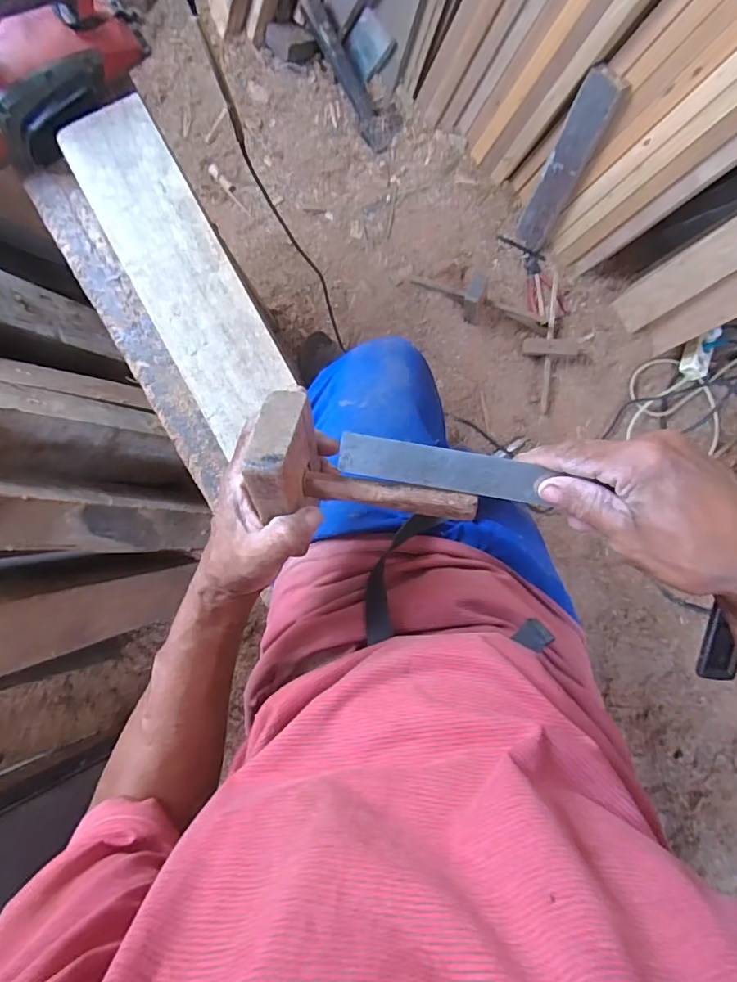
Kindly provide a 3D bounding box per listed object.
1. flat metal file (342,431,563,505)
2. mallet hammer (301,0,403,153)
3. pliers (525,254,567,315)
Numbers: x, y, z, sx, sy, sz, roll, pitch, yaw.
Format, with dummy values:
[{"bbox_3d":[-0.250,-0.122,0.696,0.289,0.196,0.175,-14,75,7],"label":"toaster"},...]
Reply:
[{"bbox_3d":[0.049,-0.015,0.343,0.135,0.004,0.028,10,103,1],"label":"flat metal file"},{"bbox_3d":[-0.041,-0.998,1.209,0.107,0.043,0.332,-43,121,-4],"label":"mallet hammer"},{"bbox_3d":[0.447,-0.534,1.307,0.087,0.028,0.178,-18,92,-5],"label":"pliers"}]

